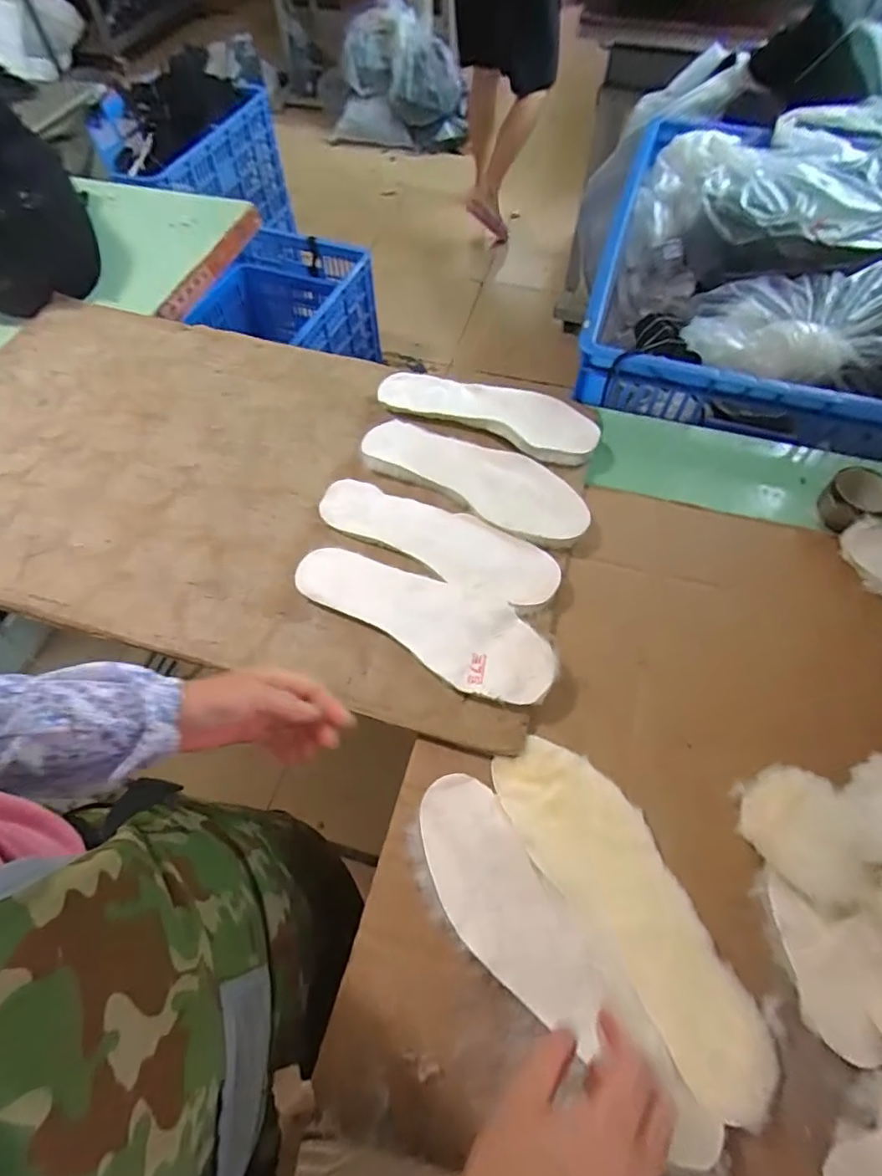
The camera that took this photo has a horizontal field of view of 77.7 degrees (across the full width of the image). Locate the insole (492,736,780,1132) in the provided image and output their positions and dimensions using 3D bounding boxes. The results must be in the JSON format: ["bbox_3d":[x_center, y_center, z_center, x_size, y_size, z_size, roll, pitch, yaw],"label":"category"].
[{"bbox_3d":[0.141,0.229,0.410,0.089,0.017,0.262,-29,63,-13],"label":"insole"}]

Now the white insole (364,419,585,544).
[{"bbox_3d":[0.040,-0.136,0.633,0.273,0.013,0.097,28,65,18],"label":"white insole"}]

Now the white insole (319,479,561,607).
[{"bbox_3d":[-0.004,-0.056,0.597,0.269,0.017,0.083,26,60,15],"label":"white insole"}]

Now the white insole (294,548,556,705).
[{"bbox_3d":[-0.015,0.025,0.543,0.270,0.017,0.094,29,65,18],"label":"white insole"}]

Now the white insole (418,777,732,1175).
[{"bbox_3d":[0.074,0.259,0.394,0.079,0.015,0.265,-36,60,-17],"label":"white insole"}]

